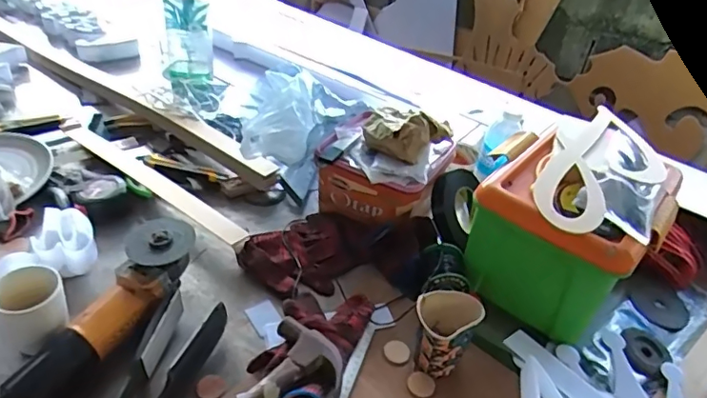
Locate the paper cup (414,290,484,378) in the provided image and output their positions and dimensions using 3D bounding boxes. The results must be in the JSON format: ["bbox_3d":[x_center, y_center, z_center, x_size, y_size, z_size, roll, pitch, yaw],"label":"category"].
[{"bbox_3d":[0.108,0.168,0.674,0.070,0.093,0.073,4,39,-3],"label":"paper cup"}]

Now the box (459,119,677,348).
[{"bbox_3d":[0.302,0.047,0.791,0.226,0.181,0.245,32,45,28],"label":"box"}]

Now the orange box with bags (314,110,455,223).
[{"bbox_3d":[0.051,-0.065,0.898,0.183,0.151,0.171,22,41,18],"label":"orange box with bags"}]

